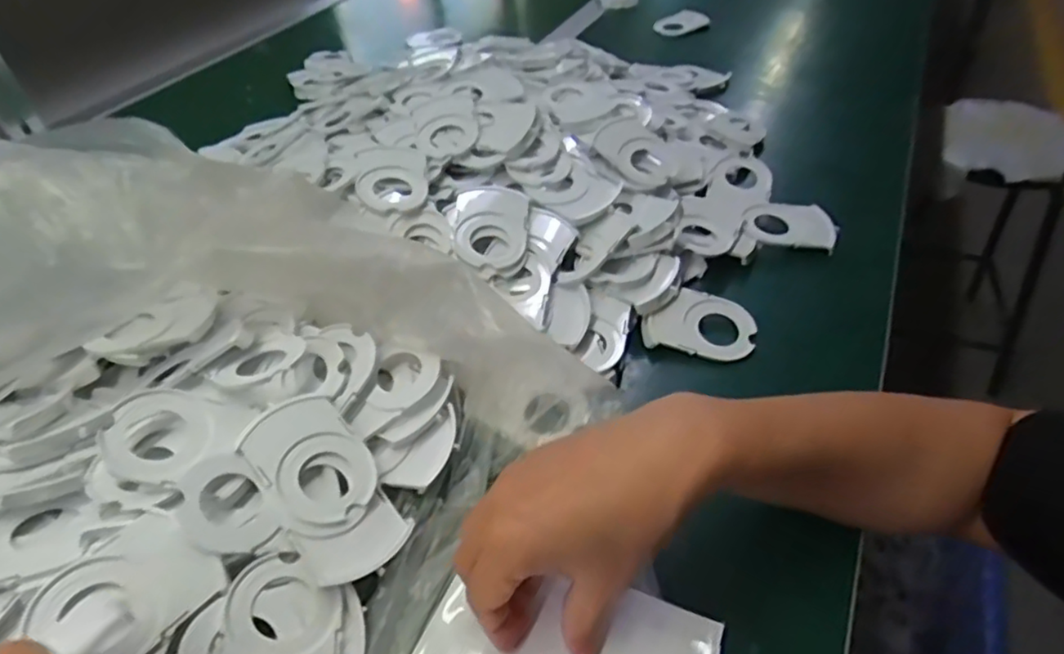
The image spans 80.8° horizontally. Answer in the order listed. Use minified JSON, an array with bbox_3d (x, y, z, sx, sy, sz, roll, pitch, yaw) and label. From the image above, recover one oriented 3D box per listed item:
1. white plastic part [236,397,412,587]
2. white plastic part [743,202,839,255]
[{"bbox_3d":[-0.113,0.087,0.345,0.056,0.006,0.101,-28,74,-38],"label":"white plastic part"},{"bbox_3d":[0.221,-0.090,0.536,0.075,0.011,0.046,9,68,11],"label":"white plastic part"}]

